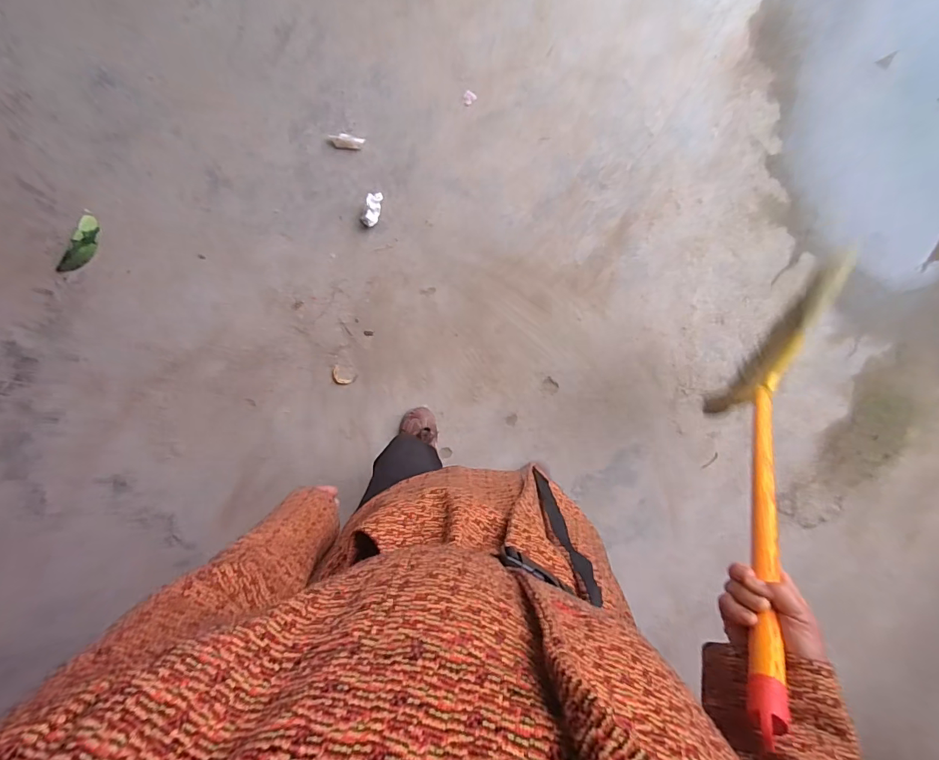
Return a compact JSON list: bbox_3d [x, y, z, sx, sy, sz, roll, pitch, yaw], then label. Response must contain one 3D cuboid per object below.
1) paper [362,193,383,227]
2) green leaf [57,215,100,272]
[{"bbox_3d":[-0.255,-0.449,1.154,0.039,0.027,0.087,12,94,-4],"label":"paper"},{"bbox_3d":[-0.993,-0.337,1.116,0.062,0.023,0.161,33,92,-5],"label":"green leaf"}]

